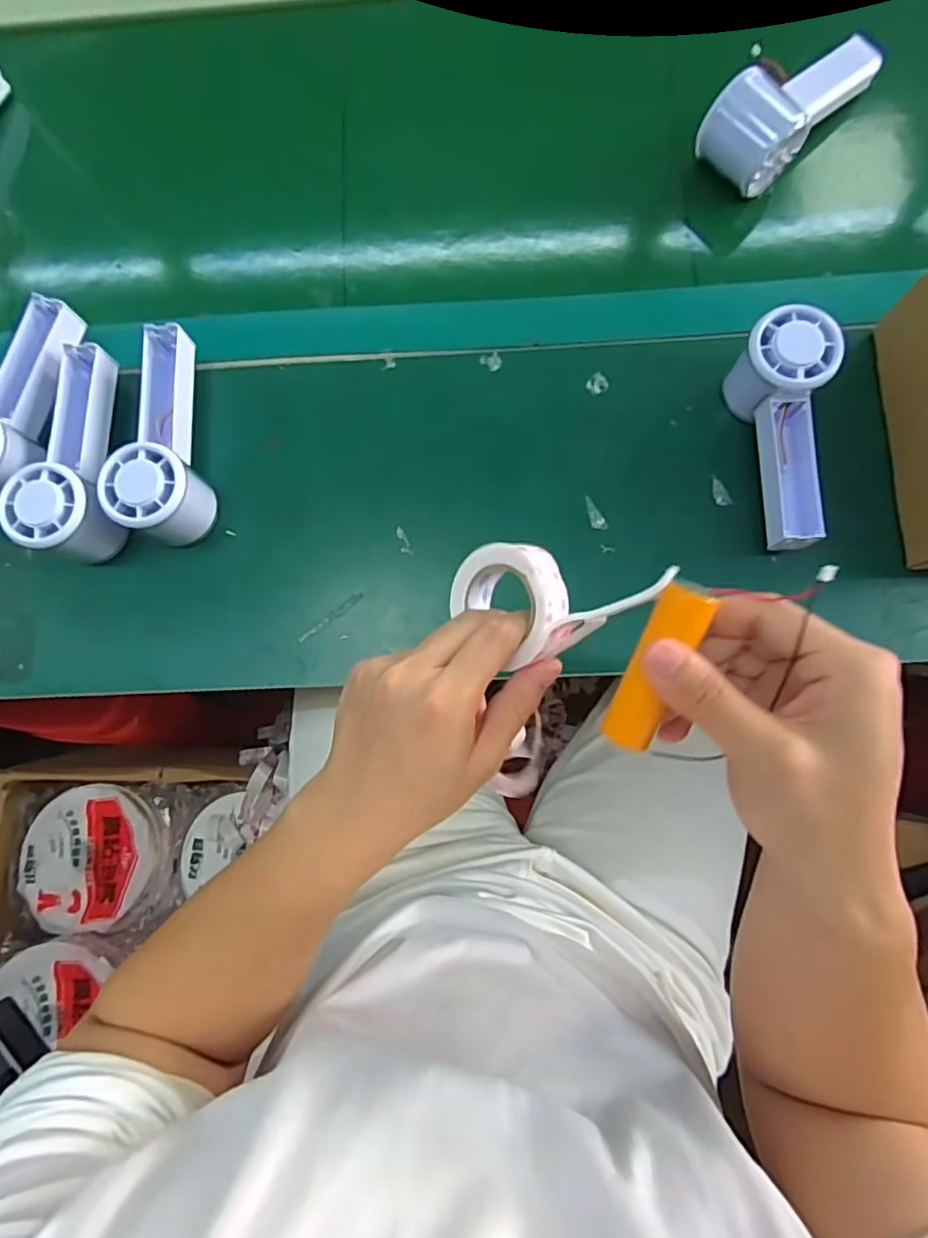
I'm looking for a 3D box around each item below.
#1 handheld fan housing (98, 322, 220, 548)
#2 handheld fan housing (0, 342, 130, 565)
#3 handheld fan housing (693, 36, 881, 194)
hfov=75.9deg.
[{"bbox_3d":[-0.213,-0.131,0.425,0.057,0.060,0.156,-9,81,2],"label":"handheld fan housing"},{"bbox_3d":[-0.263,-0.118,0.424,0.061,0.061,0.151,6,82,5],"label":"handheld fan housing"},{"bbox_3d":[0.246,-0.389,0.438,0.149,0.050,0.058,-44,81,-3],"label":"handheld fan housing"}]

